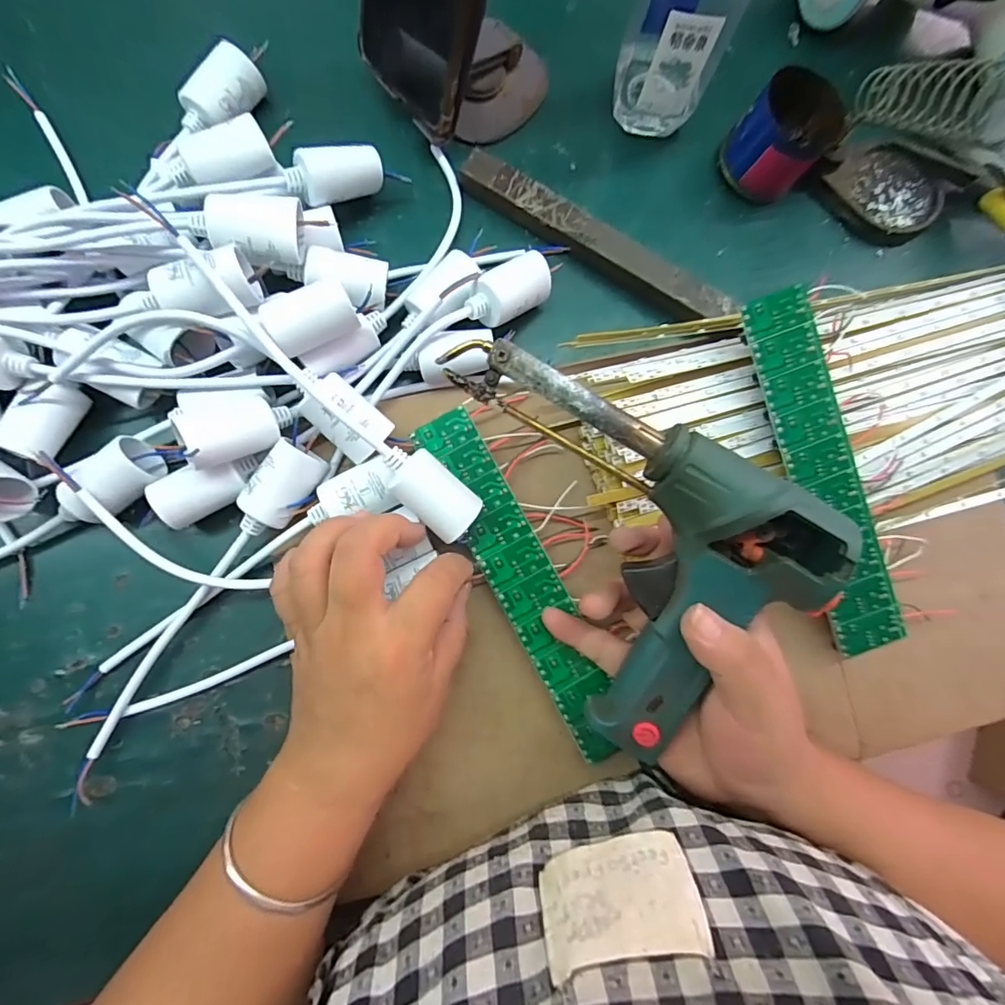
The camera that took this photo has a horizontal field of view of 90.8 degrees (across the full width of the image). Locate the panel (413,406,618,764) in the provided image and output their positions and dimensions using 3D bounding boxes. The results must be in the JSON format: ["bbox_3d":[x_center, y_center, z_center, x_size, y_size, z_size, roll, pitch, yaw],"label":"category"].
[{"bbox_3d":[0.011,0.043,0.273,0.037,0.005,0.199,-24,86,-6],"label":"panel"}]

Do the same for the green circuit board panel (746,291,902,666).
[{"bbox_3d":[0.176,-0.014,0.270,0.037,0.005,0.200,-21,96,-4],"label":"green circuit board panel"}]

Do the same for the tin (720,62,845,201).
[{"bbox_3d":[0.172,-0.226,0.308,0.057,0.045,0.052,-38,87,-7],"label":"tin"}]

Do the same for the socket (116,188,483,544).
[{"bbox_3d":[-0.095,-0.057,0.240,0.206,0.039,0.028,41,82,1],"label":"socket"}]

